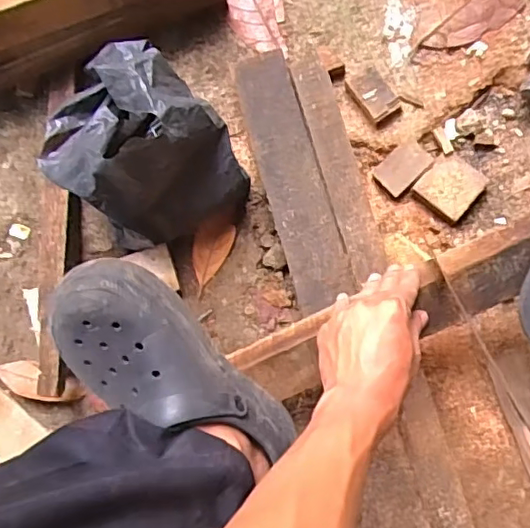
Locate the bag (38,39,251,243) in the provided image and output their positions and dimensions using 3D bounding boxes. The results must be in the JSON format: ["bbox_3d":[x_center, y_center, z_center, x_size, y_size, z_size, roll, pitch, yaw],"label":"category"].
[{"bbox_3d":[-0.122,-0.112,0.605,0.148,0.163,0.173,-43,80,1],"label":"bag"}]

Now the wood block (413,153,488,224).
[{"bbox_3d":[0.201,-0.082,0.649,0.059,0.020,0.059,41,90,10],"label":"wood block"}]

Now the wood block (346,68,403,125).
[{"bbox_3d":[0.119,-0.187,0.656,0.038,0.022,0.060,-38,80,2],"label":"wood block"}]

